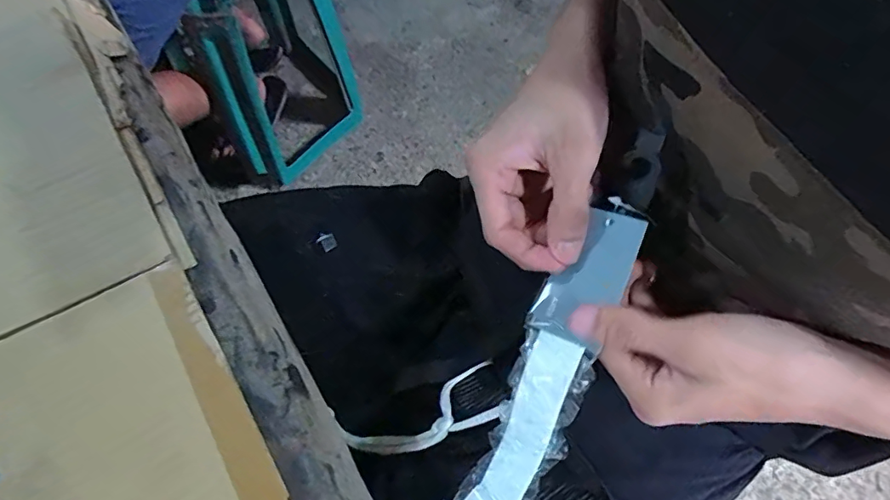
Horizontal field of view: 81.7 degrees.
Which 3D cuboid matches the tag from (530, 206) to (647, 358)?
[{"bbox_3d":[0.075,0.013,0.270,0.037,0.004,0.070,24,95,31],"label":"tag"}]

